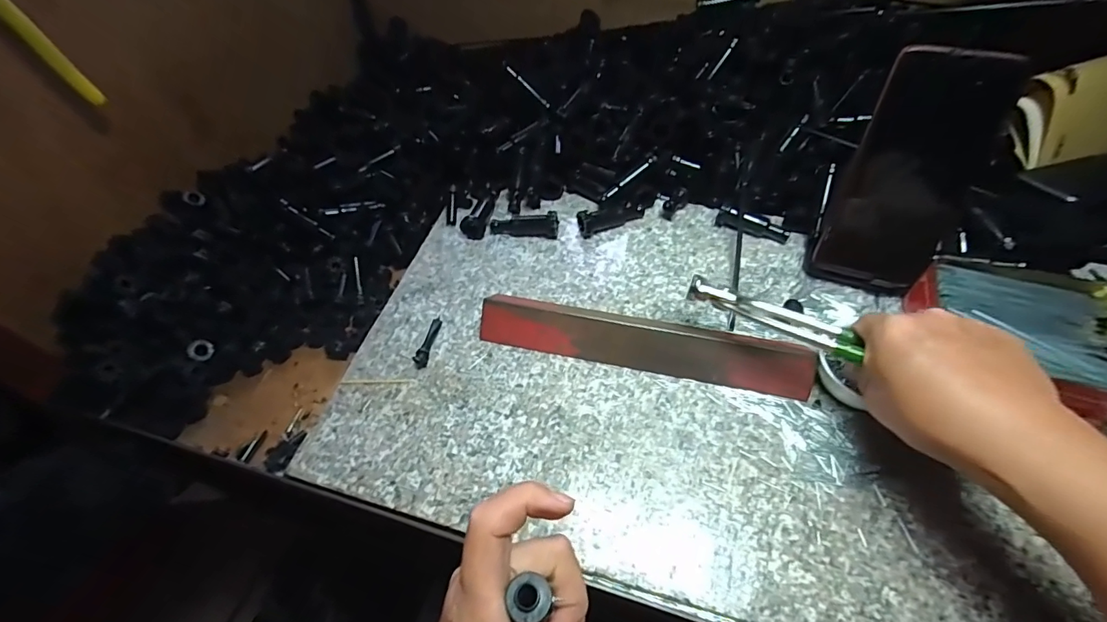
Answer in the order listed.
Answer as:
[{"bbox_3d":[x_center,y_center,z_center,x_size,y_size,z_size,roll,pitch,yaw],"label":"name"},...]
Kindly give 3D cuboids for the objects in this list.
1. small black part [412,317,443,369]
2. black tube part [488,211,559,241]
[{"bbox_3d":[-0.105,0.025,0.403,0.010,0.009,0.052,4,55,8],"label":"small black part"},{"bbox_3d":[-0.028,-0.084,0.470,0.066,0.023,0.019,7,55,10],"label":"black tube part"}]

